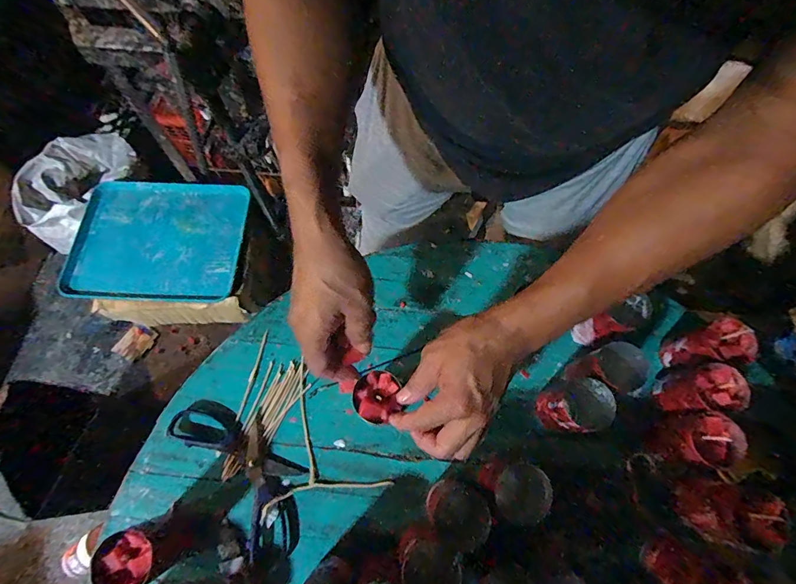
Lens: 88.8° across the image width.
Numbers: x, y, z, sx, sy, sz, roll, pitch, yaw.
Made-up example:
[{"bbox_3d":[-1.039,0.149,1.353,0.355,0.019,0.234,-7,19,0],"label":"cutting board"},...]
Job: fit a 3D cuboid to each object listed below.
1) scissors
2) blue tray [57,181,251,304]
[{"bbox_3d":[-0.175,0.198,0.464,0.085,0.010,0.197,-40,74,-13],"label":"scissors"},{"bbox_3d":[-0.641,-0.146,1.093,0.452,0.024,0.362,3,70,1],"label":"blue tray"}]

